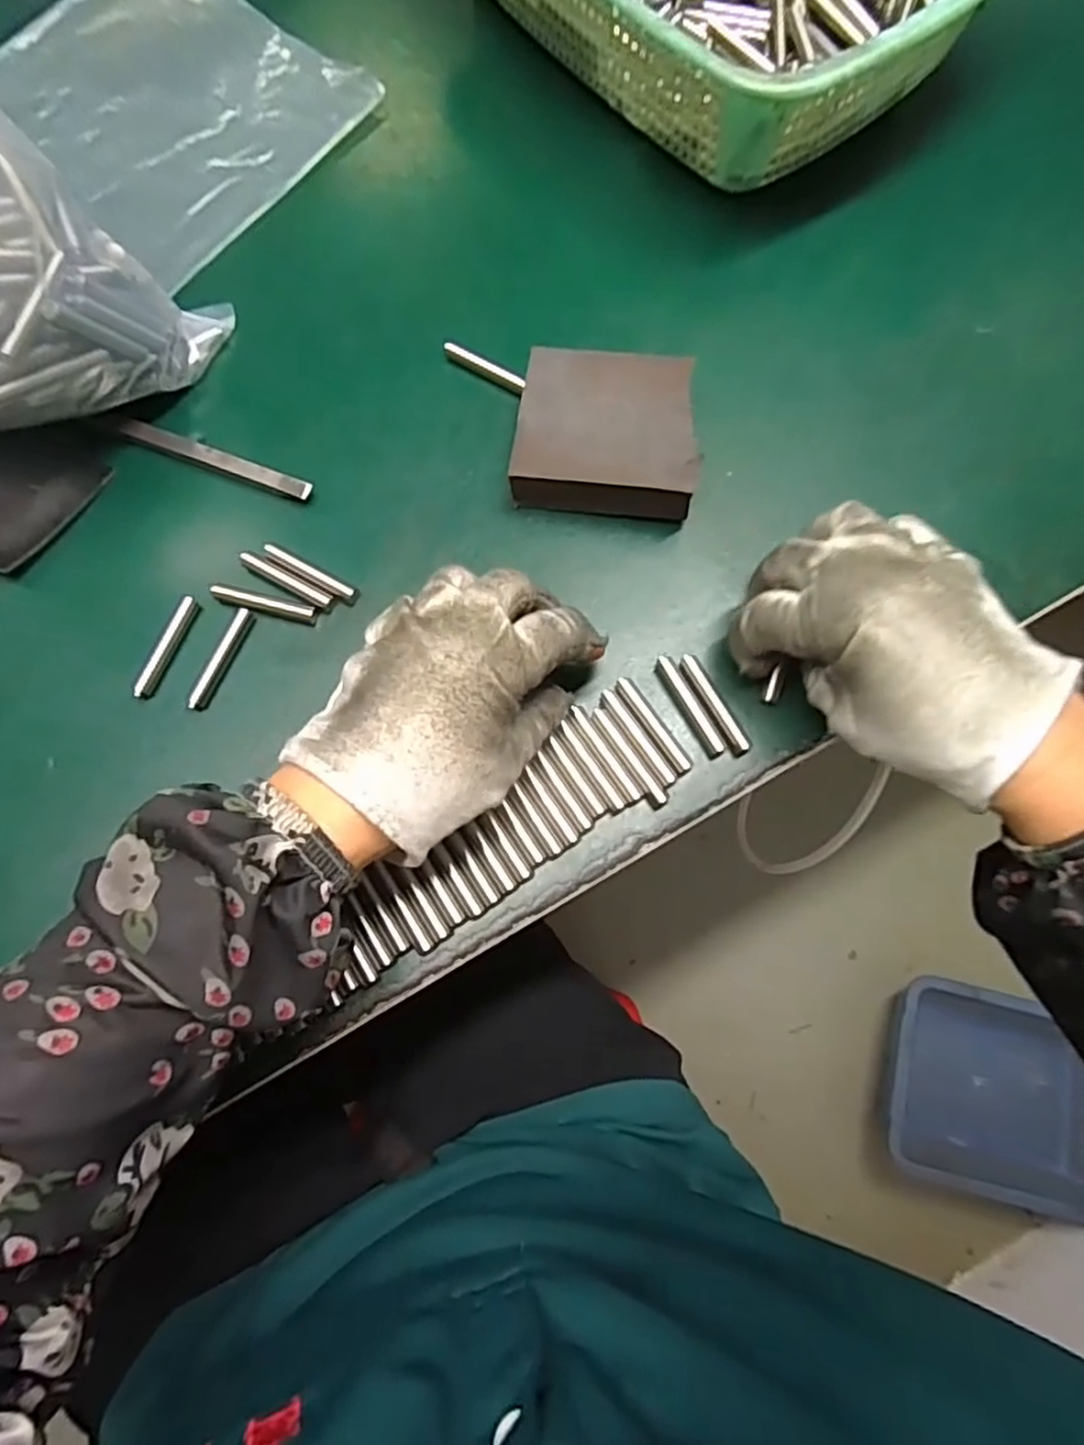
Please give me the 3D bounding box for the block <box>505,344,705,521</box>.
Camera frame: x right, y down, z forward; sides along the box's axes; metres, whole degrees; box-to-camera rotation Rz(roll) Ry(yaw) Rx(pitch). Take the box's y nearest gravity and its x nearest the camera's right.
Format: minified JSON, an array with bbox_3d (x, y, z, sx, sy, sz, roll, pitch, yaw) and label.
[{"bbox_3d":[0.030,-0.132,0.331,0.080,0.030,0.070,9,74,2],"label":"block"}]

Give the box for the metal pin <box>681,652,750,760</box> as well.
[{"bbox_3d":[0.074,-0.008,0.308,0.008,0.005,0.048,-26,76,-7],"label":"metal pin"}]

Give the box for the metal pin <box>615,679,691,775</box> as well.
[{"bbox_3d":[0.047,0.001,0.305,0.008,0.005,0.048,-33,77,-9],"label":"metal pin"}]

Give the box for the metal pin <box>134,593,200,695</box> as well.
[{"bbox_3d":[-0.165,-0.033,0.315,0.007,0.005,0.048,22,75,6],"label":"metal pin"}]

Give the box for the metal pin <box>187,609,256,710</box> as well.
[{"bbox_3d":[-0.141,-0.028,0.314,0.007,0.004,0.049,23,75,6],"label":"metal pin"}]

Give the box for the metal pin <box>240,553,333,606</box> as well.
[{"bbox_3d":[-0.116,-0.065,0.322,0.048,0.004,0.007,28,76,7],"label":"metal pin"}]

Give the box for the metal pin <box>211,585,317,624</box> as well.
[{"bbox_3d":[-0.125,-0.053,0.320,0.048,0.005,0.008,13,75,3],"label":"metal pin"}]

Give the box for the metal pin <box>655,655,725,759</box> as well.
[{"bbox_3d":[0.064,-0.007,0.308,0.008,0.007,0.048,-27,76,-8],"label":"metal pin"}]

